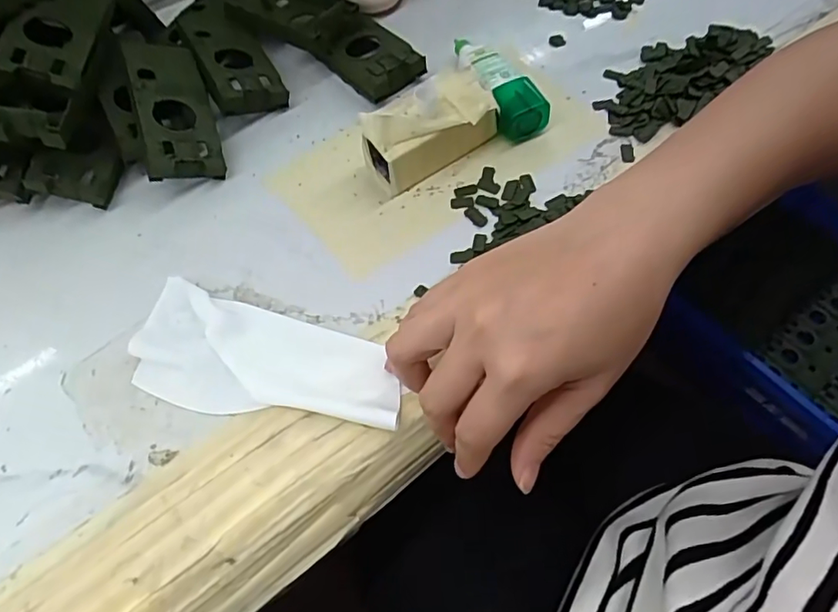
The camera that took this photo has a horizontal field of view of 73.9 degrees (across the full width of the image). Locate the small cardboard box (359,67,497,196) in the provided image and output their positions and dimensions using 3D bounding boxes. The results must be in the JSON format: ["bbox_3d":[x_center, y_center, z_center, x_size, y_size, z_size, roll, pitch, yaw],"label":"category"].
[{"bbox_3d":[0.007,-0.109,0.344,0.081,0.046,0.044,-31,63,-10],"label":"small cardboard box"}]

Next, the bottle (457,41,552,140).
[{"bbox_3d":[0.049,-0.149,0.367,0.031,0.024,0.090,-27,61,-9],"label":"bottle"}]

